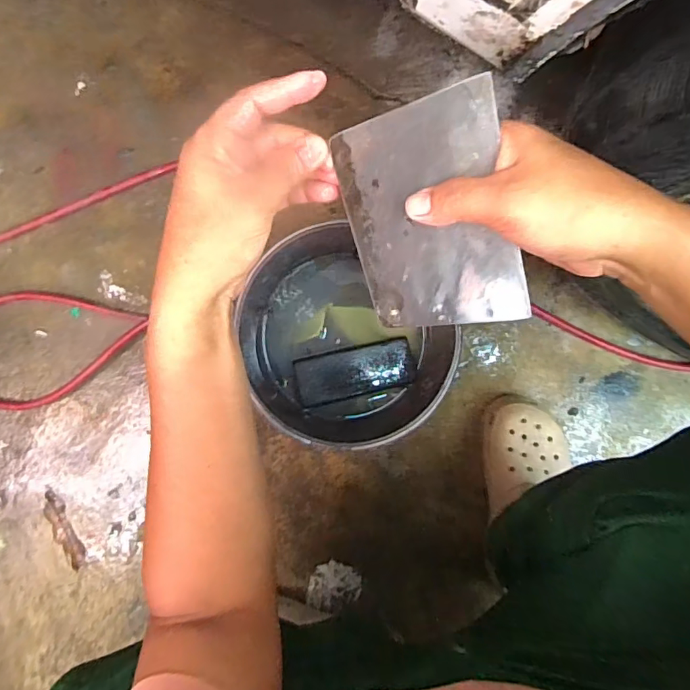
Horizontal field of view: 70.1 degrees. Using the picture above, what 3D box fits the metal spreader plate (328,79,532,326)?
[{"bbox_3d":[0.052,-0.073,0.302,0.096,0.004,0.136,-9,114,22],"label":"metal spreader plate"}]

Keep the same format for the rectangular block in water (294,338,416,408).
[{"bbox_3d":[0.013,0.033,0.589,0.140,0.018,0.058,-12,89,-3],"label":"rectangular block in water"}]

